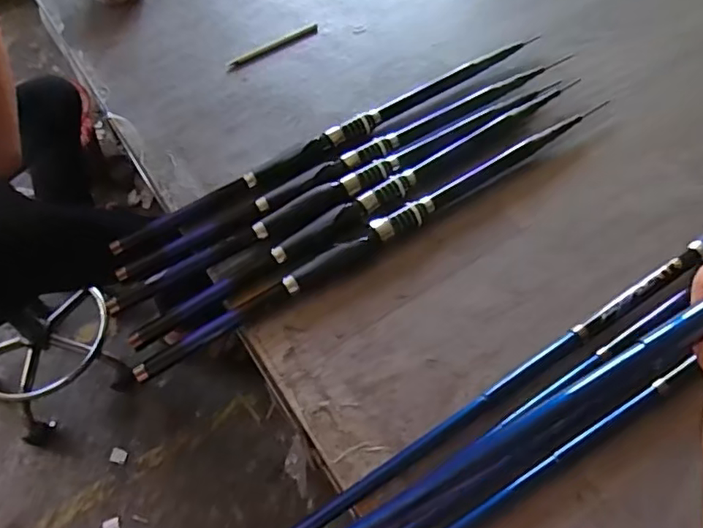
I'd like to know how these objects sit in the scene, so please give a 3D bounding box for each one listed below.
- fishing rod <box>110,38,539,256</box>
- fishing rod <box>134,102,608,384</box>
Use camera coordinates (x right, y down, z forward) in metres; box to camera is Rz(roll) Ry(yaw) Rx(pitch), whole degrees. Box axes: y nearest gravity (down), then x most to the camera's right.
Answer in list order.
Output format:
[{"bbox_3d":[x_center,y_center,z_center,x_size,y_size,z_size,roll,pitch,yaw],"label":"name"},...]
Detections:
[{"bbox_3d":[-0.008,-0.157,0.715,0.596,0.026,0.039,-28,61,-15],"label":"fishing rod"},{"bbox_3d":[0.042,-0.040,0.630,0.587,0.023,0.029,-29,62,-16],"label":"fishing rod"}]

